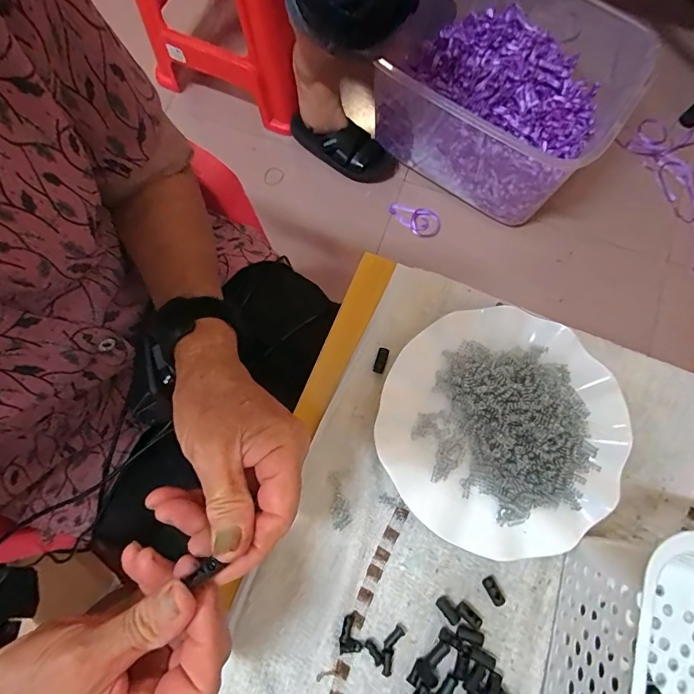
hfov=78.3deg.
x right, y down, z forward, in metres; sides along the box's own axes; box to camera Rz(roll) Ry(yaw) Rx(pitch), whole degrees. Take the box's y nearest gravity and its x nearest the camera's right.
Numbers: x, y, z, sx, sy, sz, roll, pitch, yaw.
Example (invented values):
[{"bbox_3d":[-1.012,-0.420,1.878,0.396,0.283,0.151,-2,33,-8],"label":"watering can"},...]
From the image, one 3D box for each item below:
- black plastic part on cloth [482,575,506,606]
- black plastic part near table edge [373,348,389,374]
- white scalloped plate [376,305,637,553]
[{"bbox_3d":[0.109,0.180,0.315,0.010,0.008,0.019,-30,80,-5],"label":"black plastic part on cloth"},{"bbox_3d":[0.028,0.012,0.357,0.009,0.007,0.020,16,76,5],"label":"black plastic part near table edge"},{"bbox_3d":[0.118,0.062,0.335,0.179,0.023,0.178,0,78,1],"label":"white scalloped plate"}]

